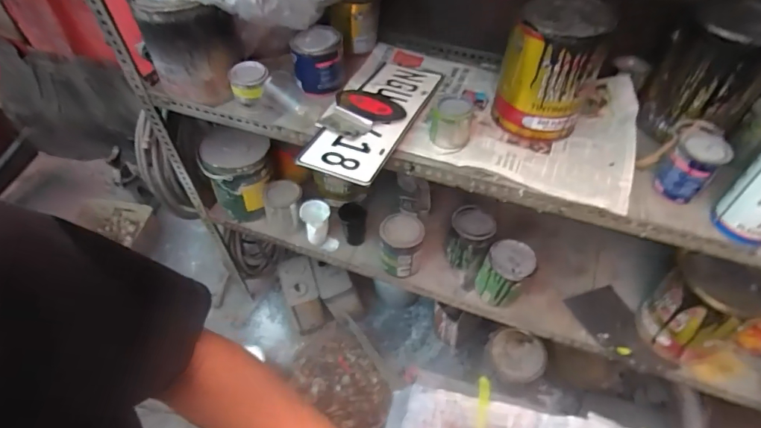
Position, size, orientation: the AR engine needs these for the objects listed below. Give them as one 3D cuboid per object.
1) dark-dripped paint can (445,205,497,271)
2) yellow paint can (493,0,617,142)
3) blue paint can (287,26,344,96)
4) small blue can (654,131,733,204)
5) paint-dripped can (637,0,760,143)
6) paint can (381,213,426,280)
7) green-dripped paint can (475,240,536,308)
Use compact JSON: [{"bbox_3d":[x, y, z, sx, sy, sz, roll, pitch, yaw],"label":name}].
[{"bbox_3d":[0.223,0.059,1.095,0.104,0.134,0.108,1,49,-1],"label":"dark-dripped paint can"},{"bbox_3d":[0.302,-0.258,0.793,0.152,0.200,0.145,22,52,16],"label":"yellow paint can"},{"bbox_3d":[-0.126,-0.311,0.893,0.101,0.099,0.091,-4,50,-6],"label":"blue paint can"},{"bbox_3d":[0.502,-0.074,0.712,0.075,0.095,0.072,1,49,-1],"label":"small blue can"},{"bbox_3d":[0.586,-0.249,0.776,0.167,0.193,0.202,34,56,24],"label":"paint-dripped can"},{"bbox_3d":[0.052,0.078,1.074,0.100,0.113,0.110,1,49,-1],"label":"paint can"},{"bbox_3d":[0.289,0.142,1.022,0.107,0.134,0.110,1,49,-1],"label":"green-dripped paint can"}]

